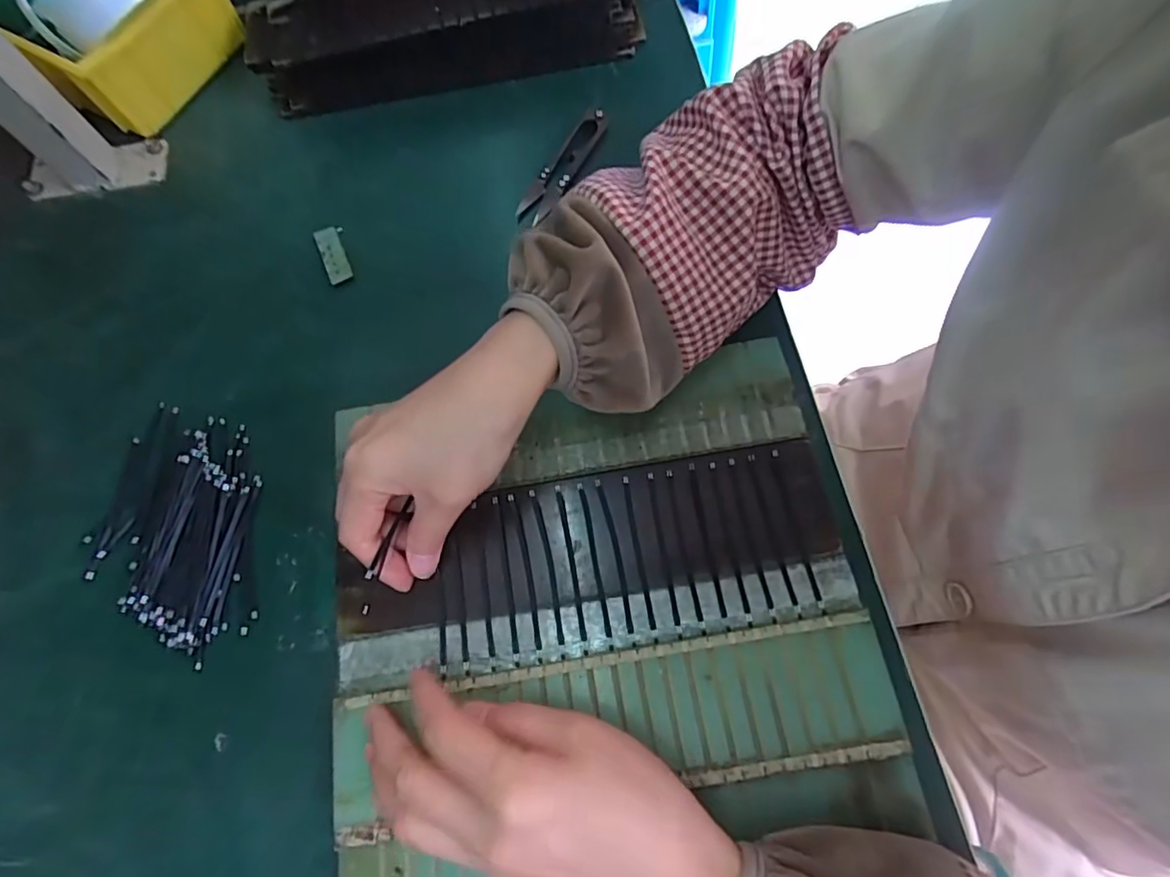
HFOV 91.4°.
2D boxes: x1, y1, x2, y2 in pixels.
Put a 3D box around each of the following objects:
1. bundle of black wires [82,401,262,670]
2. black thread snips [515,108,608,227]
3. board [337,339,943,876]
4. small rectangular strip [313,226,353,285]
[{"bbox_3d":[-0.227,0.046,0.321,0.109,0.015,0.123,12,71,6],"label":"bundle of black wires"},{"bbox_3d":[-0.015,-0.191,0.402,0.018,0.013,0.100,29,74,12],"label":"black thread snips"},{"bbox_3d":[0.004,0.084,0.295,0.265,0.012,0.242,-10,70,-1],"label":"board"},{"bbox_3d":[-0.170,-0.125,0.387,0.017,0.006,0.046,-22,71,-6],"label":"small rectangular strip"}]

